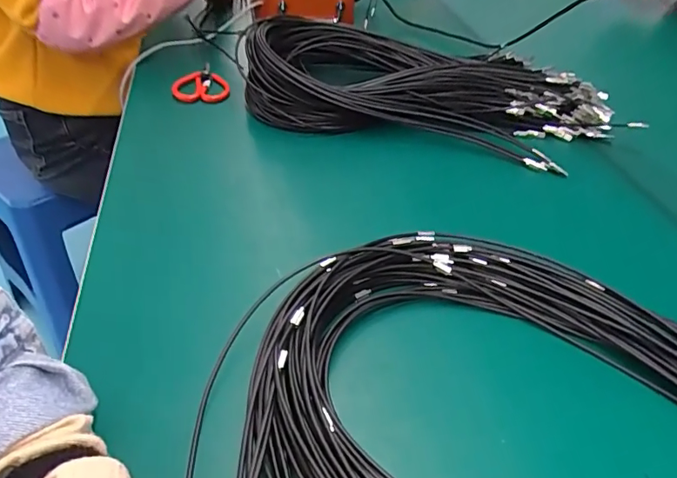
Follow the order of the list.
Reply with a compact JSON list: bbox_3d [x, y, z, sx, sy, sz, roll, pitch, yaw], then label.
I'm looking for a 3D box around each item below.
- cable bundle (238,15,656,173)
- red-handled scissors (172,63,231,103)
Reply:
[{"bbox_3d":[0.126,-0.208,0.691,0.522,0.099,0.177,11,42,8],"label":"cable bundle"},{"bbox_3d":[-0.210,-0.245,0.753,0.079,0.021,0.120,-6,43,-13],"label":"red-handled scissors"}]

